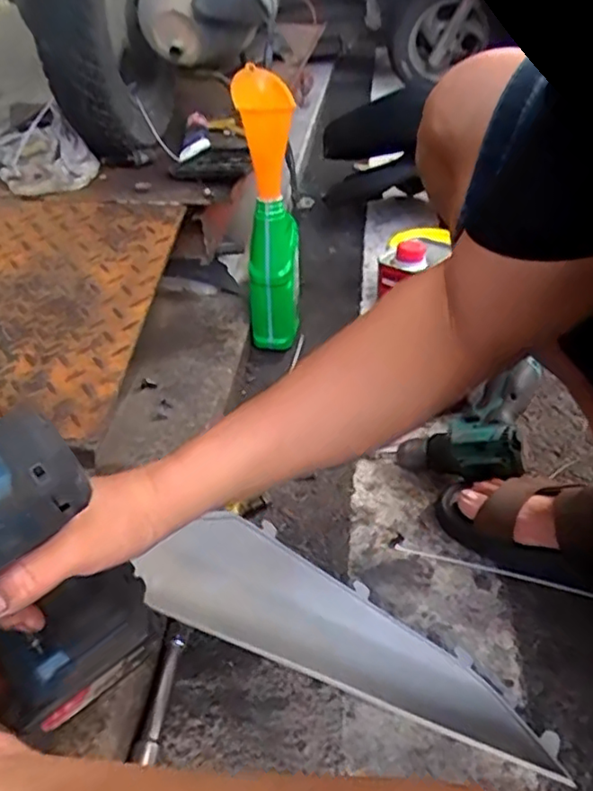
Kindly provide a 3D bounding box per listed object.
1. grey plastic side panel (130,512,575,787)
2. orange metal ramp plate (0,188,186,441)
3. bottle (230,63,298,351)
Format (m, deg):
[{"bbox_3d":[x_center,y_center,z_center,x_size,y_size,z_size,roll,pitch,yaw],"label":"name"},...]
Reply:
[{"bbox_3d":[0.040,0.208,0.540,0.350,0.049,0.105,24,43,13],"label":"grey plastic side panel"},{"bbox_3d":[-0.371,-0.144,0.843,0.361,0.014,0.423,4,54,6],"label":"orange metal ramp plate"},{"bbox_3d":[-0.036,-0.246,0.882,0.078,0.357,0.094,-2,36,2],"label":"bottle"}]

